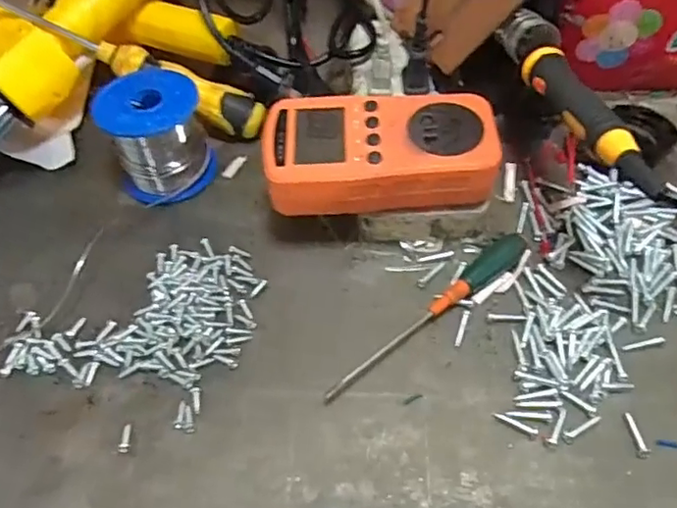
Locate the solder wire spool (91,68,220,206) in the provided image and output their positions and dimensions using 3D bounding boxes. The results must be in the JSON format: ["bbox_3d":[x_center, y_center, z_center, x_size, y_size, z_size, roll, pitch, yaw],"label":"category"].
[{"bbox_3d":[-0.119,-0.080,0.387,0.062,0.057,0.074,-23,58,-14],"label":"solder wire spool"}]

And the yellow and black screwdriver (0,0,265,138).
[{"bbox_3d":[-0.150,-0.132,0.401,0.208,0.027,0.031,21,56,-7],"label":"yellow and black screwdriver"}]

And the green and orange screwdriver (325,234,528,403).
[{"bbox_3d":[0.051,0.032,0.328,0.147,0.015,0.015,-34,61,-20],"label":"green and orange screwdriver"}]

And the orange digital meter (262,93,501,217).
[{"bbox_3d":[0.023,-0.060,0.339,0.125,0.031,0.064,-5,55,-2],"label":"orange digital meter"}]

